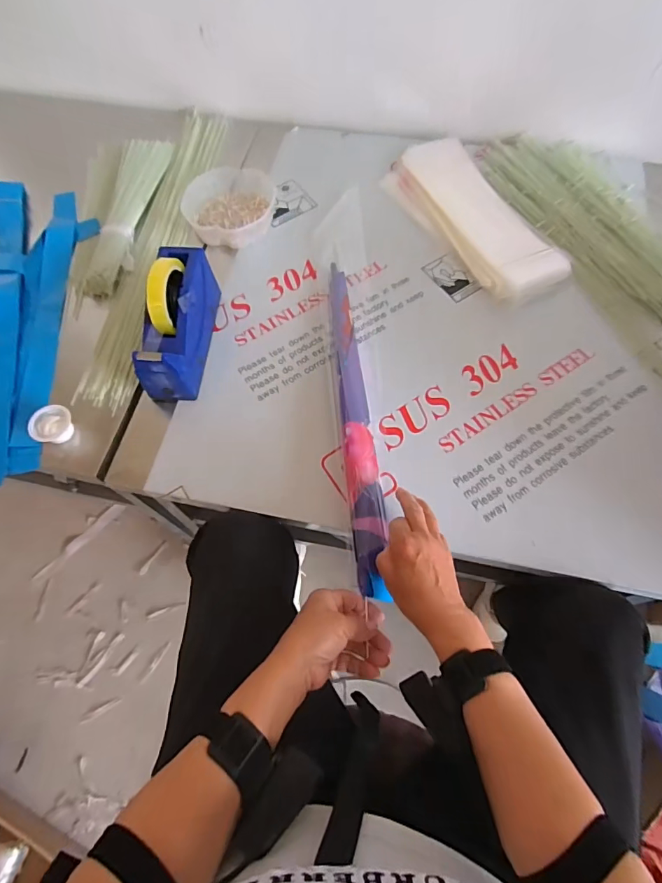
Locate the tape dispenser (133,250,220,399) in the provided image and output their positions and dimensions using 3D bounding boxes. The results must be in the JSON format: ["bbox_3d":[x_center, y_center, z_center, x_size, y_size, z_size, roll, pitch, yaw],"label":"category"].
[{"bbox_3d":[-0.217,-0.175,0.635,0.067,0.127,0.202,4,67,4],"label":"tape dispenser"}]

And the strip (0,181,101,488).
[{"bbox_3d":[-0.516,-0.205,0.714,0.205,0.025,0.574,-8,66,-1],"label":"strip"}]

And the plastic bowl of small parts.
[{"bbox_3d":[-0.170,-0.413,0.776,0.148,0.040,0.165,22,69,11],"label":"plastic bowl of small parts"}]

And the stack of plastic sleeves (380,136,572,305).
[{"bbox_3d":[0.243,-0.393,0.760,0.163,0.038,0.390,-26,68,-9],"label":"stack of plastic sleeves"}]

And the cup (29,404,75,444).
[{"bbox_3d":[-0.386,-0.022,0.627,0.048,0.037,0.053,25,70,12],"label":"cup"}]

